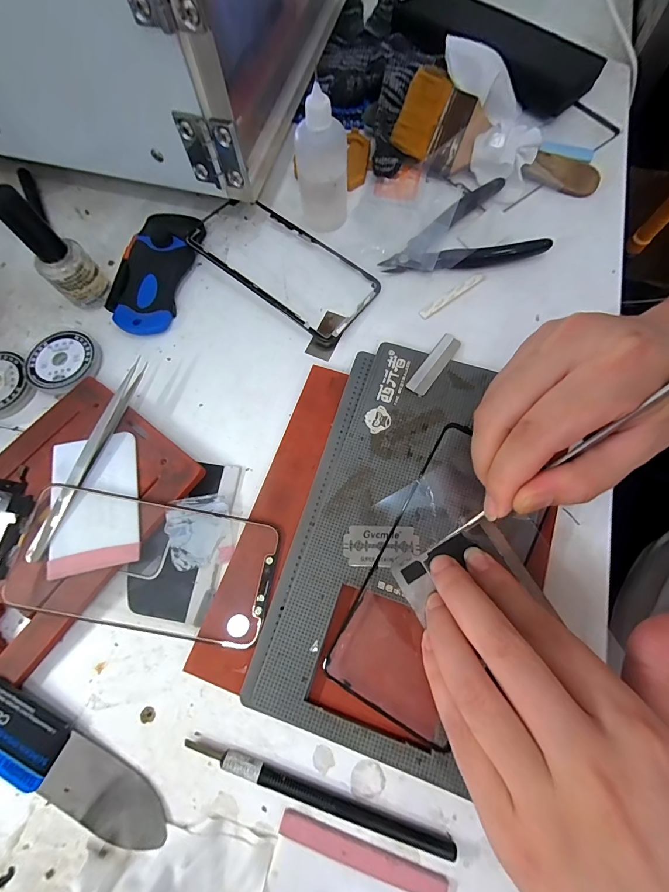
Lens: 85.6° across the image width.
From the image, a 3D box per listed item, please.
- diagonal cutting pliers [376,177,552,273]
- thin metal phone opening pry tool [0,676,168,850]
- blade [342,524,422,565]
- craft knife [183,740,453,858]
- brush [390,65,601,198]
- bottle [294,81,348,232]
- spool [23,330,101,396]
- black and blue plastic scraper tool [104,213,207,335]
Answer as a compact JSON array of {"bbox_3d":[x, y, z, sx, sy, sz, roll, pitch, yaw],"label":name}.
[{"bbox_3d":[0.091,-0.154,0.268,0.114,0.012,0.073,-24,74,-6],"label":"diagonal cutting pliers"},{"bbox_3d":[-0.137,0.163,0.180,0.117,0.009,0.031,28,76,9],"label":"thin metal phone opening pry tool"},{"bbox_3d":[0.027,0.056,0.203,0.041,0.004,0.021,0,73,1],"label":"blade"},{"bbox_3d":[-0.009,0.172,0.177,0.135,0.007,0.007,17,74,6],"label":"craft knife"},{"bbox_3d":[0.125,-0.230,0.283,0.160,0.009,0.063,30,94,0],"label":"brush"},{"bbox_3d":[-0.008,-0.194,0.249,0.034,0.075,0.029,-2,73,1],"label":"bottle"},{"bbox_3d":[-0.189,-0.058,0.251,0.048,0.009,0.045,0,73,1],"label":"spool"},{"bbox_3d":[-0.133,-0.130,0.269,0.054,0.015,0.102,10,73,4],"label":"black and blue plastic scraper tool"}]

